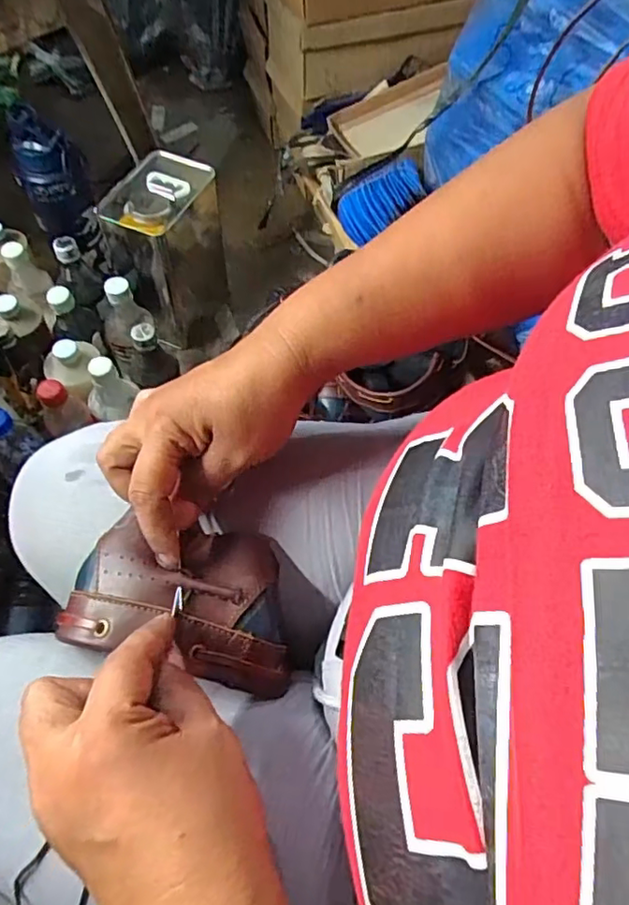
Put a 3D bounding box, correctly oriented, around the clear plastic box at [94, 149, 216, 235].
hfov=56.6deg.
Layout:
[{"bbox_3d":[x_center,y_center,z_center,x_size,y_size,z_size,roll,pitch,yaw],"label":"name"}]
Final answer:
[{"bbox_3d":[-0.220,-0.358,0.804,0.114,0.014,0.149,22,63,10],"label":"clear plastic box"}]

